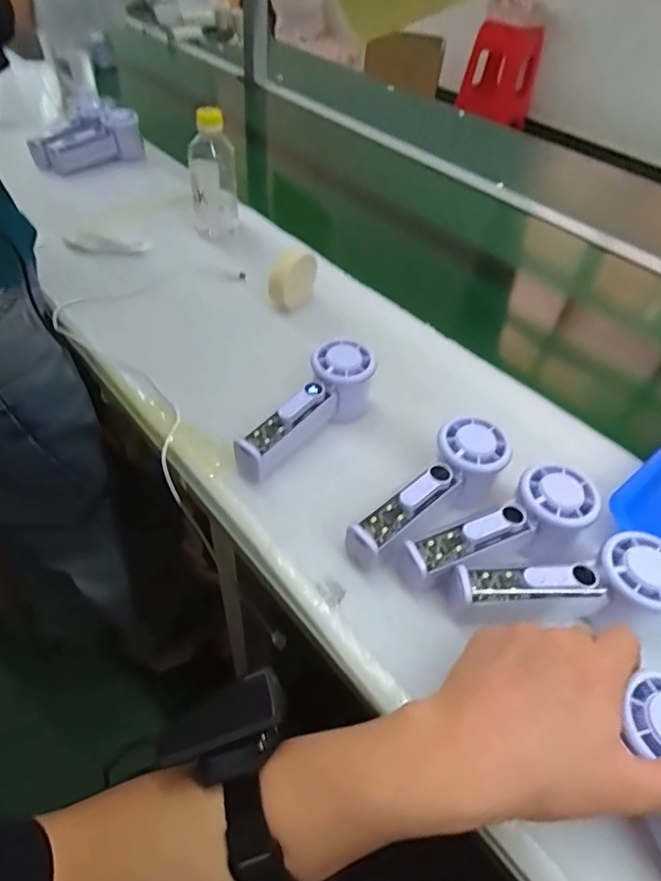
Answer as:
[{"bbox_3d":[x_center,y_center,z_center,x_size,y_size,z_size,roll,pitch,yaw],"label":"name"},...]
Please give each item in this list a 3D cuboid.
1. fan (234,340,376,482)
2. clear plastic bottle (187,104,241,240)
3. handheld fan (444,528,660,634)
[{"bbox_3d":[-0.020,-0.024,0.460,0.048,0.062,0.155,35,66,24],"label":"fan"},{"bbox_3d":[-0.150,-0.334,0.670,0.060,0.150,0.068,-6,48,-12],"label":"clear plastic bottle"},{"bbox_3d":[0.163,0.103,0.361,0.160,0.049,0.054,-9,47,5],"label":"handheld fan"}]

